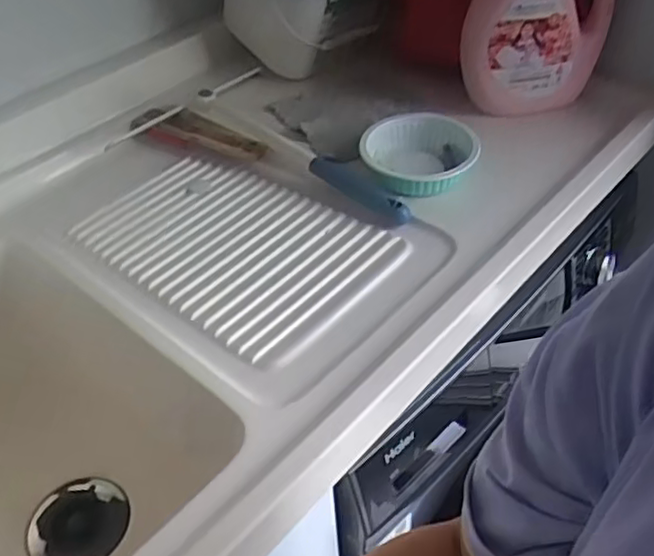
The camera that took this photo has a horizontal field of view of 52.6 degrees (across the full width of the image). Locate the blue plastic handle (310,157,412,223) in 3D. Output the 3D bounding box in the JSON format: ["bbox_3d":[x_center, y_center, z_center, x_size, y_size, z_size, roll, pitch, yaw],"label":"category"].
[{"bbox_3d":[0.033,-0.100,0.764,0.041,0.028,0.142,-31,51,-24],"label":"blue plastic handle"}]

